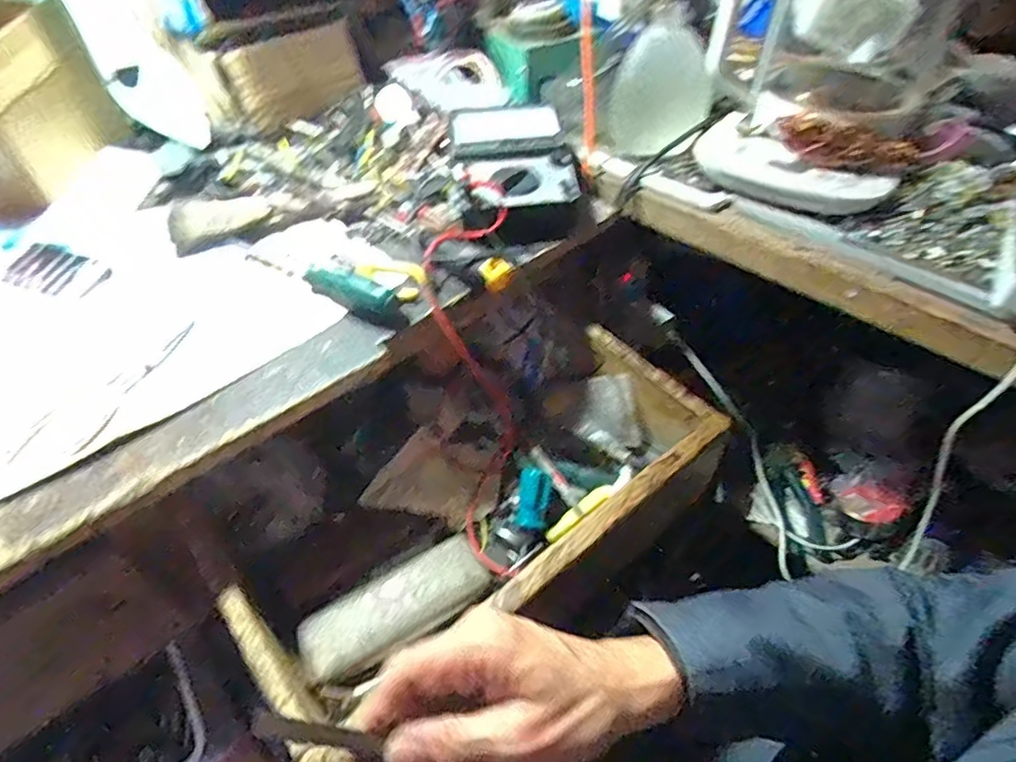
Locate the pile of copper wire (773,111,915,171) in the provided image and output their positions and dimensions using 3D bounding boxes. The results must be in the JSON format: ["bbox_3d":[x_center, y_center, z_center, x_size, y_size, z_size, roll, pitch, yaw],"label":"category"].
[{"bbox_3d":[0.285,-0.201,0.506,0.109,0.033,0.031,21,51,21],"label":"pile of copper wire"}]

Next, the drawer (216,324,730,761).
[{"bbox_3d":[-0.029,0.103,0.509,0.387,0.100,0.243,-32,53,-25],"label":"drawer"}]

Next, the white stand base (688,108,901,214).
[{"bbox_3d":[0.242,-0.183,0.529,0.070,0.042,0.161,-32,53,-25],"label":"white stand base"}]

